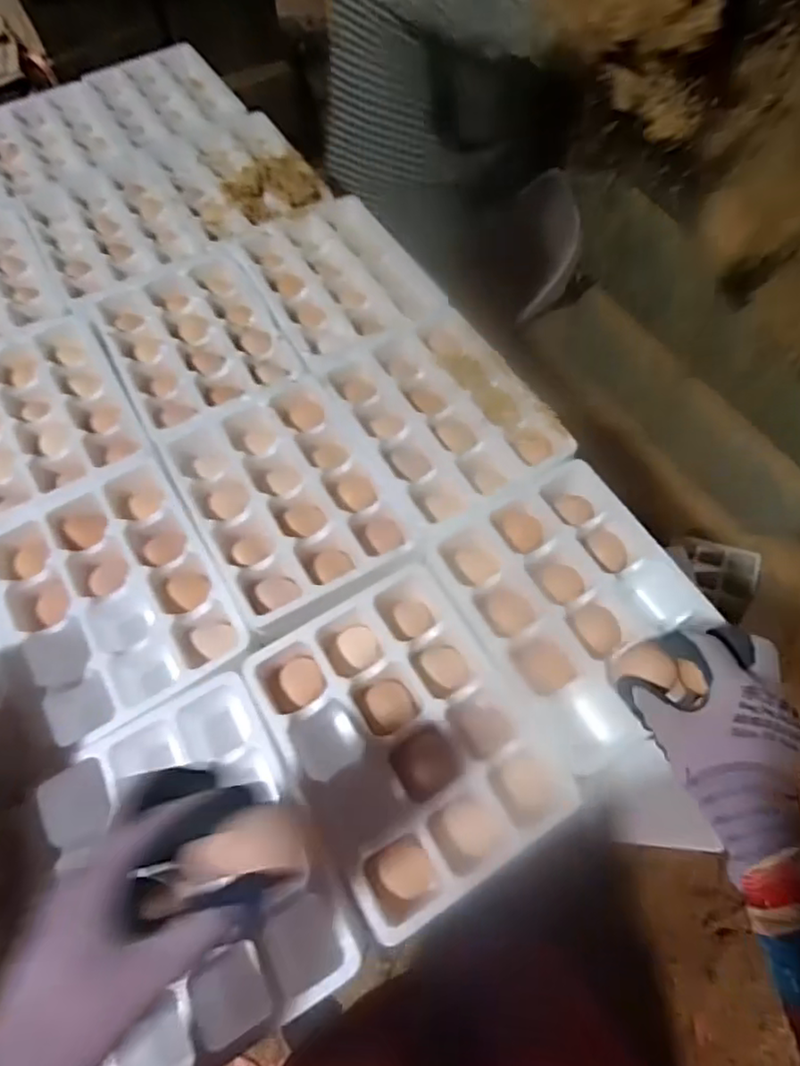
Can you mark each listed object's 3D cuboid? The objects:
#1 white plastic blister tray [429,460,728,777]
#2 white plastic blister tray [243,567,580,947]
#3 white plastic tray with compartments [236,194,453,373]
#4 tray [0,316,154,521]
[{"bbox_3d":[0.168,0.061,0.557,0.198,0.041,0.230,-29,64,-12],"label":"white plastic blister tray"},{"bbox_3d":[0.006,0.168,0.514,0.185,0.062,0.237,-30,67,-13],"label":"white plastic blister tray"},{"bbox_3d":[-0.073,-0.314,0.749,0.177,0.029,0.241,-25,66,-10],"label":"white plastic tray with compartments"},{"bbox_3d":[-0.400,-0.126,0.666,0.186,0.034,0.251,-30,67,-12],"label":"tray"}]

